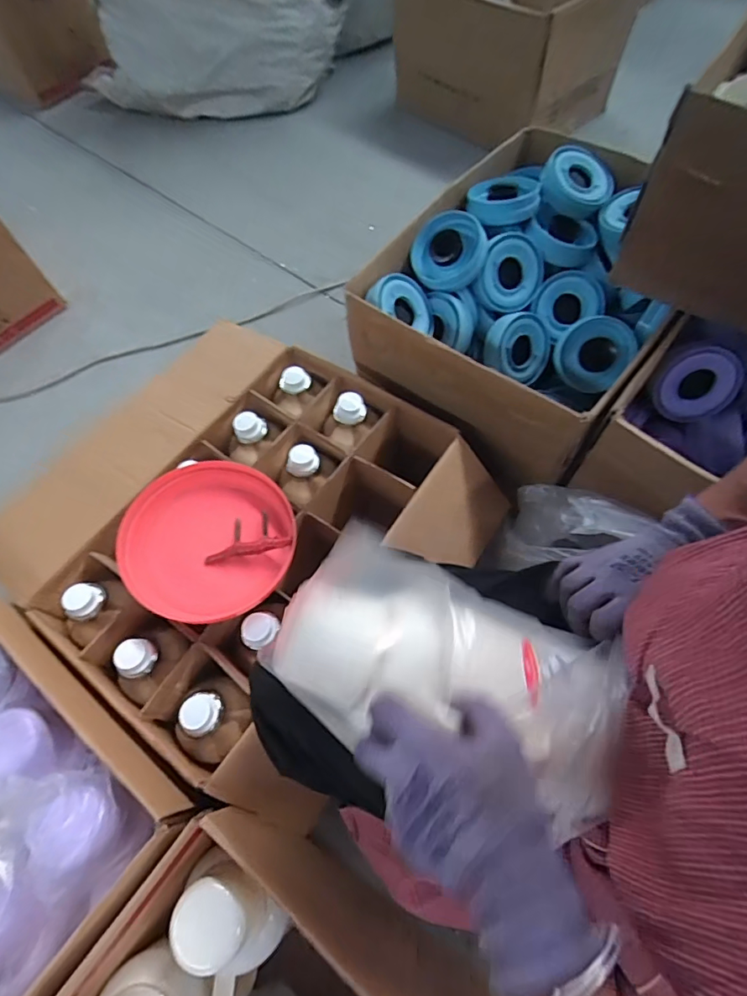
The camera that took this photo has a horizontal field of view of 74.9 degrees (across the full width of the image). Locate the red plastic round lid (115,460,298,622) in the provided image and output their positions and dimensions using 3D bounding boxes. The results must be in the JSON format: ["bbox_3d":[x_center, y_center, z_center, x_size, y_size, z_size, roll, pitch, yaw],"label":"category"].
[{"bbox_3d":[-0.228,0.058,0.687,0.219,0.046,0.222,5,68,-12],"label":"red plastic round lid"}]

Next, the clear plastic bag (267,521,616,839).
[{"bbox_3d":[0.065,0.129,0.375,0.271,0.075,0.148,21,65,-1],"label":"clear plastic bag"}]

